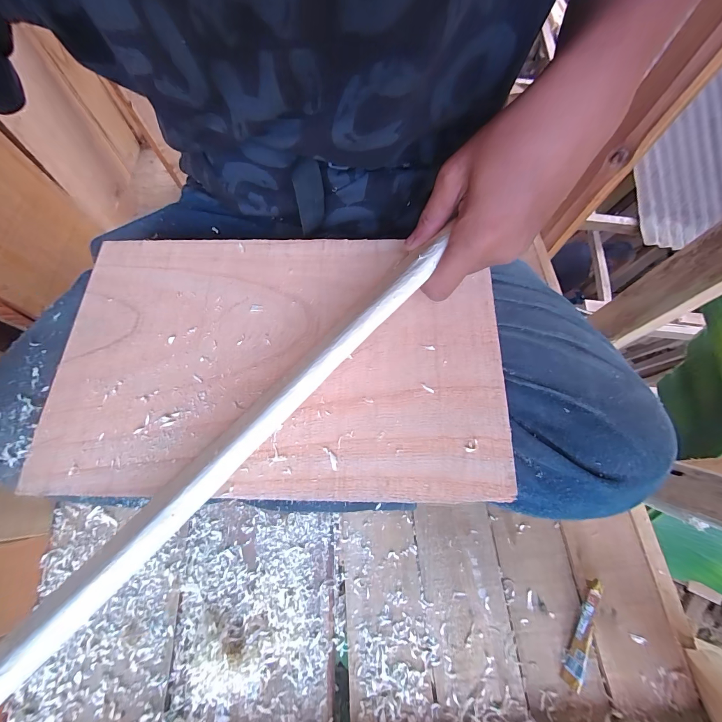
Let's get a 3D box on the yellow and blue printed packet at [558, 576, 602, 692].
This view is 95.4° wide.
[{"bbox_3d":[0.233,0.284,0.345,0.013,0.025,0.102,23,69,8],"label":"yellow and blue printed packet"}]

